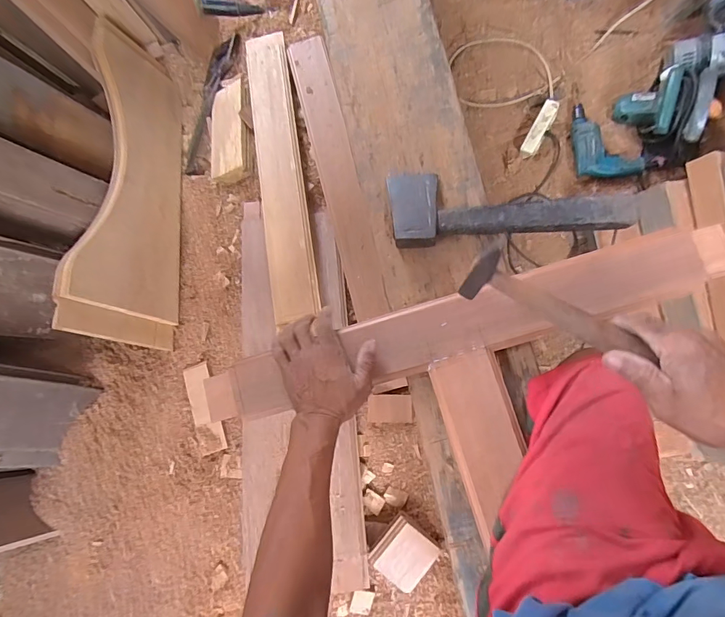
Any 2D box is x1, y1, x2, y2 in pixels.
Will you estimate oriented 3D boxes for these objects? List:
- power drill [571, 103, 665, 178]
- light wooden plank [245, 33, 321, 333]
[{"bbox_3d":[0.681,-0.445,1.173,0.273,0.059,0.157,41,89,7],"label":"power drill"},{"bbox_3d":[-0.172,-0.300,0.857,0.095,0.023,0.671,-11,74,10],"label":"light wooden plank"}]

